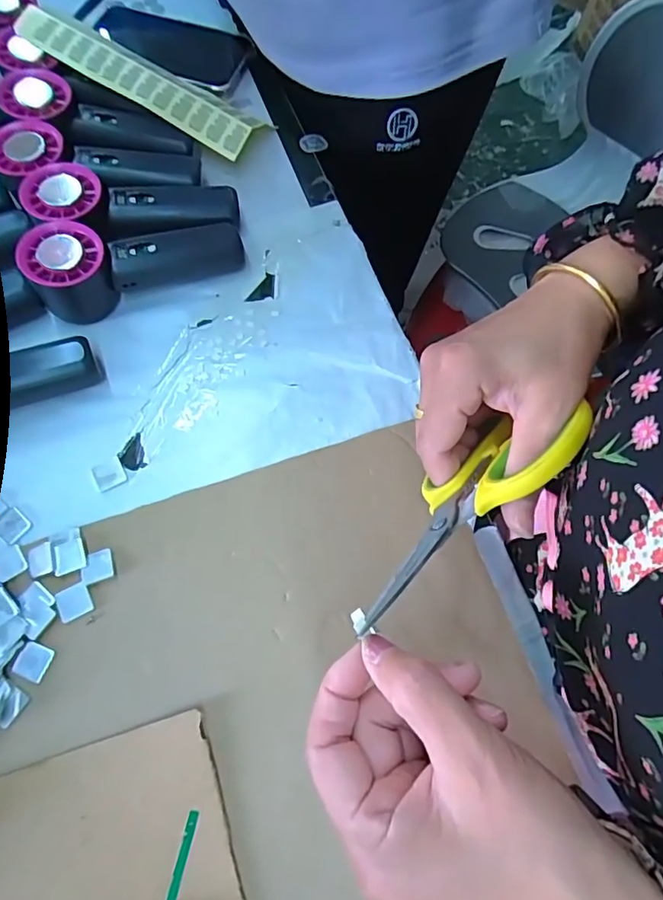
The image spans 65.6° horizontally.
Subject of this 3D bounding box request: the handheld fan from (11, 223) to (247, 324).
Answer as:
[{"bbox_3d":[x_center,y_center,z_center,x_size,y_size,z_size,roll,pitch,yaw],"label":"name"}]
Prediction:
[{"bbox_3d":[-0.148,-0.149,0.395,0.154,0.055,0.052,-22,73,-6],"label":"handheld fan"}]

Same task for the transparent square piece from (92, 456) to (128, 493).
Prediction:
[{"bbox_3d":[-0.158,0.017,0.363,0.021,0.004,0.022,-26,73,-10],"label":"transparent square piece"}]

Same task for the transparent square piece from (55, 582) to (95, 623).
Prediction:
[{"bbox_3d":[-0.165,0.097,0.328,0.020,0.004,0.021,-26,73,-10],"label":"transparent square piece"}]

